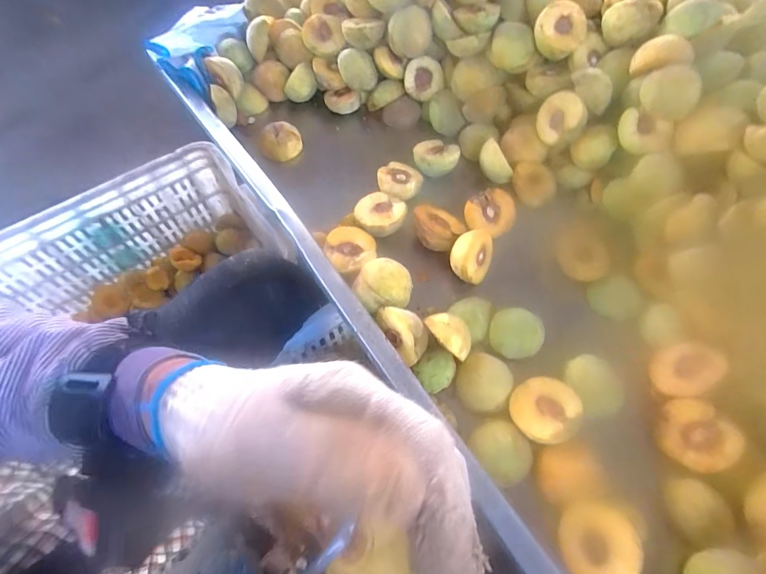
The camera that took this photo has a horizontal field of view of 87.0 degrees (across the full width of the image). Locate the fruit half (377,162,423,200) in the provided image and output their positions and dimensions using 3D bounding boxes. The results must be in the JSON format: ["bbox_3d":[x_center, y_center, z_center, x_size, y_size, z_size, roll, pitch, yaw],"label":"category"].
[{"bbox_3d":[0.023,-0.140,0.531,0.054,0.027,0.045,19,63,11],"label":"fruit half"}]

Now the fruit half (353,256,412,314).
[{"bbox_3d":[0.000,-0.003,0.430,0.058,0.035,0.055,-19,63,-9],"label":"fruit half"}]

